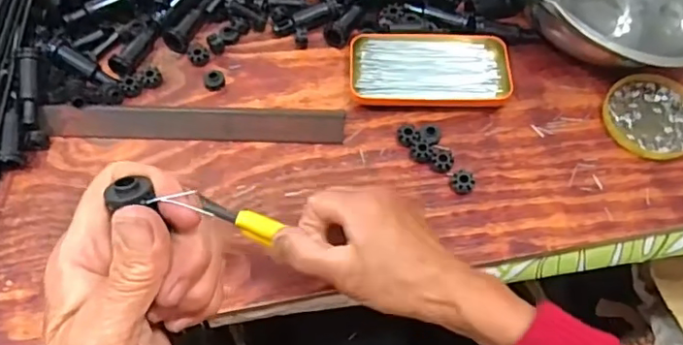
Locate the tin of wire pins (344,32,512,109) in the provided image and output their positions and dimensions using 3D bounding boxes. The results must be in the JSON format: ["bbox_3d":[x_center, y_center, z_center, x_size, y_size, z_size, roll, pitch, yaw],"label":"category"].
[{"bbox_3d":[0.081,-0.099,0.529,0.143,0.014,0.078,1,64,-3],"label":"tin of wire pins"}]

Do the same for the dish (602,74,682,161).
[{"bbox_3d":[0.282,-0.052,0.518,0.082,0.009,0.089,1,64,-3],"label":"dish"}]

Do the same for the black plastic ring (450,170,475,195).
[{"bbox_3d":[0.102,0.008,0.480,0.019,0.013,0.020,1,64,-3],"label":"black plastic ring"}]

